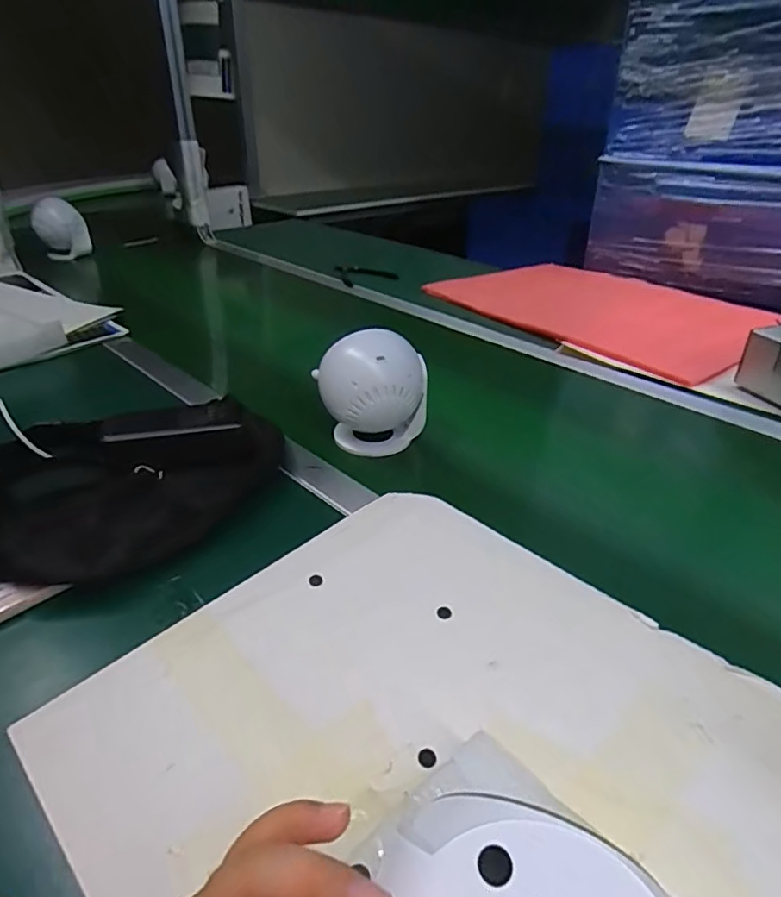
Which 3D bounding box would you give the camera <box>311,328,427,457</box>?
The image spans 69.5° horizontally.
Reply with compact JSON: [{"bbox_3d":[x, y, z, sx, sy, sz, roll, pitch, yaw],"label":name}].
[{"bbox_3d":[-0.018,-0.060,0.589,0.087,0.118,0.081,-24,40,-33],"label":"camera"}]

